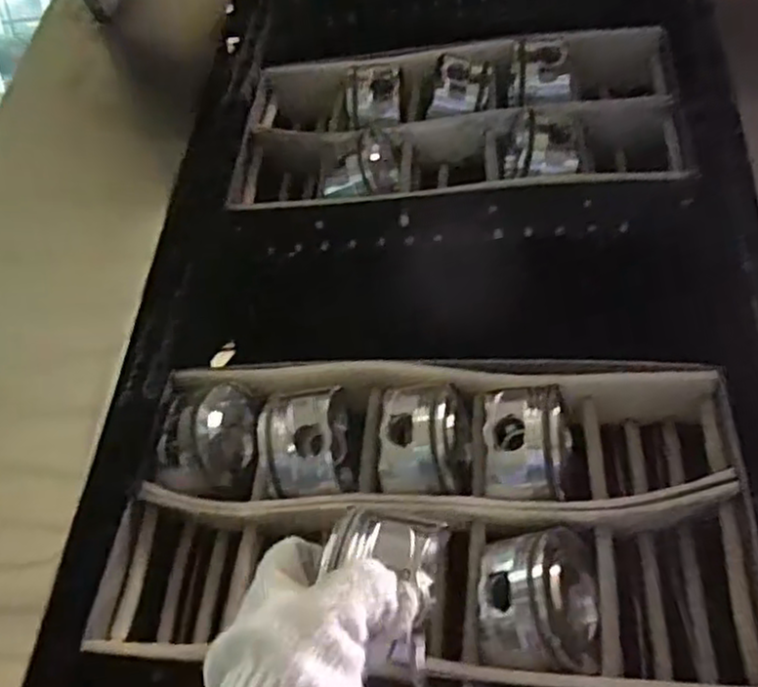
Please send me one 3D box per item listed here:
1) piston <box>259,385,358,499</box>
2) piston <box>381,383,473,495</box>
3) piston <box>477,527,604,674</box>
[{"bbox_3d":[-0.052,0.077,0.537,0.060,0.075,0.082,-4,25,4],"label":"piston"},{"bbox_3d":[0.033,0.071,0.512,0.060,0.071,0.067,-1,26,11],"label":"piston"},{"bbox_3d":[0.100,0.154,0.446,0.073,0.066,0.085,0,26,14],"label":"piston"}]

